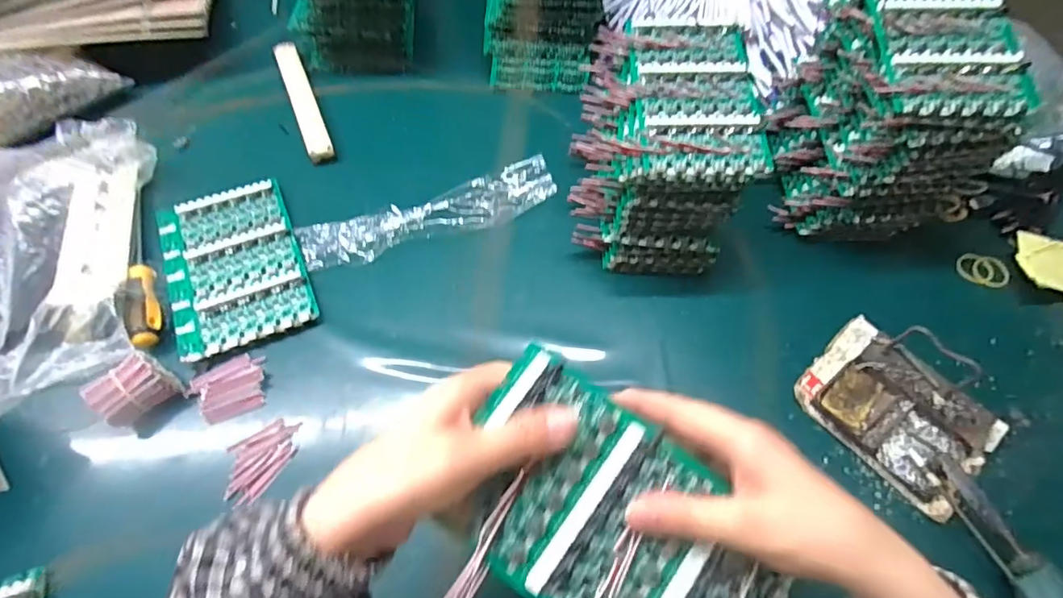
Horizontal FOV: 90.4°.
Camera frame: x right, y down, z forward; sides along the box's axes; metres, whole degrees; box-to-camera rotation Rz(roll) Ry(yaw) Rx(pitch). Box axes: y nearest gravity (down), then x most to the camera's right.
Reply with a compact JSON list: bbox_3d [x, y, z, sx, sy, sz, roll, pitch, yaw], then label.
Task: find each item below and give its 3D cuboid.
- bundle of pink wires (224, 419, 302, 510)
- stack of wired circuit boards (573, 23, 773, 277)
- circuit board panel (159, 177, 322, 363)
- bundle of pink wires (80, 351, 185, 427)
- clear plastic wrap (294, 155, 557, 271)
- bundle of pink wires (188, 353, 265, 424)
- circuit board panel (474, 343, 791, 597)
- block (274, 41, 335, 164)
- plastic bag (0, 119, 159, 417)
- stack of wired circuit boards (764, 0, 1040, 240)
[{"bbox_3d":[-0.229,0.131,0.441,0.048,0.006,0.071,29,63,16],"label":"bundle of pink wires"},{"bbox_3d":[0.121,-0.140,0.525,0.142,0.156,0.176,1,59,0],"label":"stack of wired circuit boards"},{"bbox_3d":[-0.295,-0.034,0.527,0.122,0.022,0.182,-22,61,-13],"label":"circuit board panel"},{"bbox_3d":[-0.335,0.075,0.442,0.036,0.030,0.052,40,66,21],"label":"bundle of pink wires"},{"bbox_3d":[-0.106,-0.092,0.562,0.271,0.016,0.060,-19,61,-12],"label":"clear plastic wrap"},{"bbox_3d":[-0.267,0.080,0.468,0.059,0.012,0.052,-27,63,-15],"label":"bundle of pink wires"},{"bbox_3d":[0.047,0.120,0.275,0.184,0.009,0.106,37,75,1],"label":"circuit board panel"},{"bbox_3d":[-0.275,-0.241,0.632,0.028,0.022,0.198,-21,61,-13],"label":"block"},{"bbox_3d":[-0.466,-0.045,0.486,0.187,0.066,0.294,-11,60,-7],"label":"plastic bag"},{"bbox_3d":[0.348,-0.187,0.532,0.143,0.205,0.185,6,59,3],"label":"stack of wired circuit boards"}]

